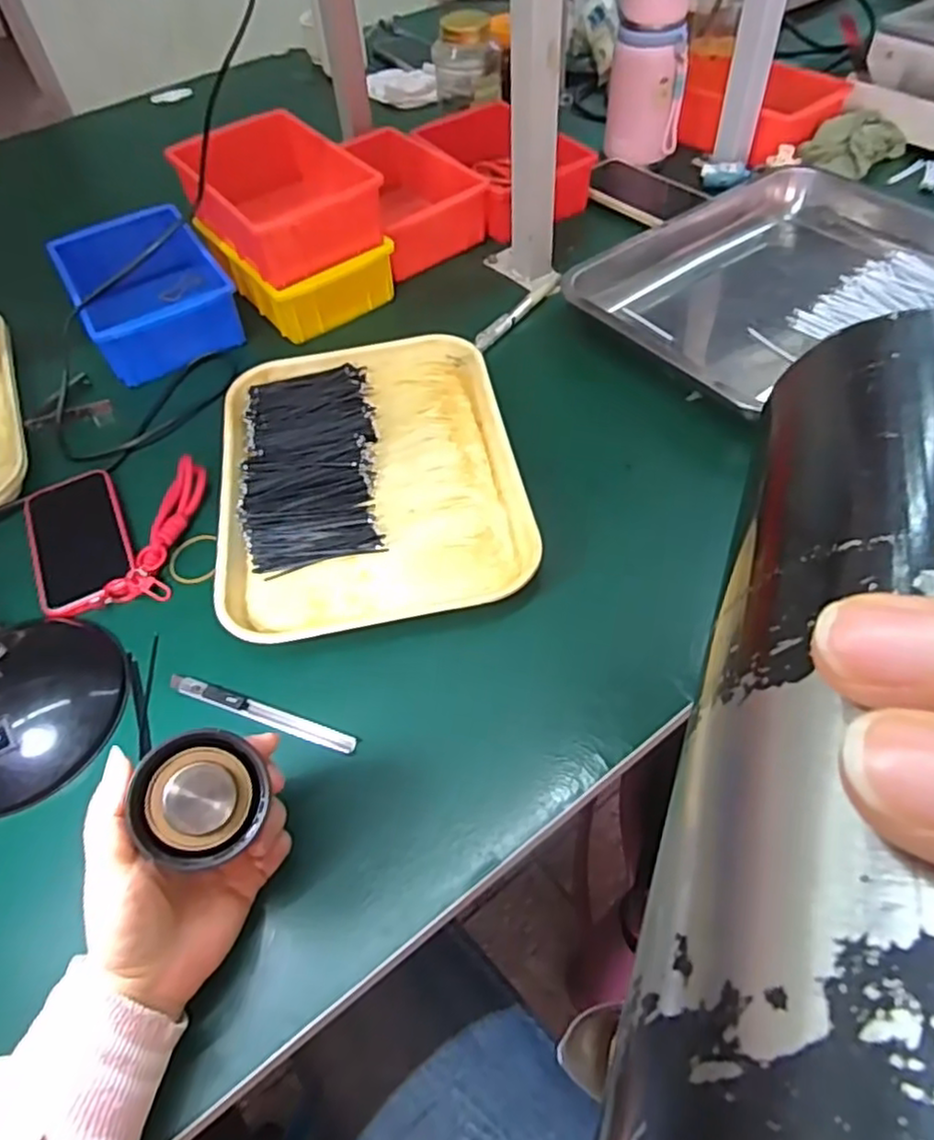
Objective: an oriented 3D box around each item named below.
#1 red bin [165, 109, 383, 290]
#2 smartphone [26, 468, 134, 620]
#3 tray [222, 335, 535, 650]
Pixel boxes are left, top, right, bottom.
[{"bbox_3d":[-0.179,-0.366,0.681,0.146,0.063,0.189,-33,59,-19],"label":"red bin"},{"bbox_3d":[-0.302,-0.026,0.536,0.070,0.013,0.142,-25,57,-15],"label":"smartphone"},{"bbox_3d":[-0.080,-0.087,0.560,0.227,0.021,0.297,-11,55,-3],"label":"tray"}]

